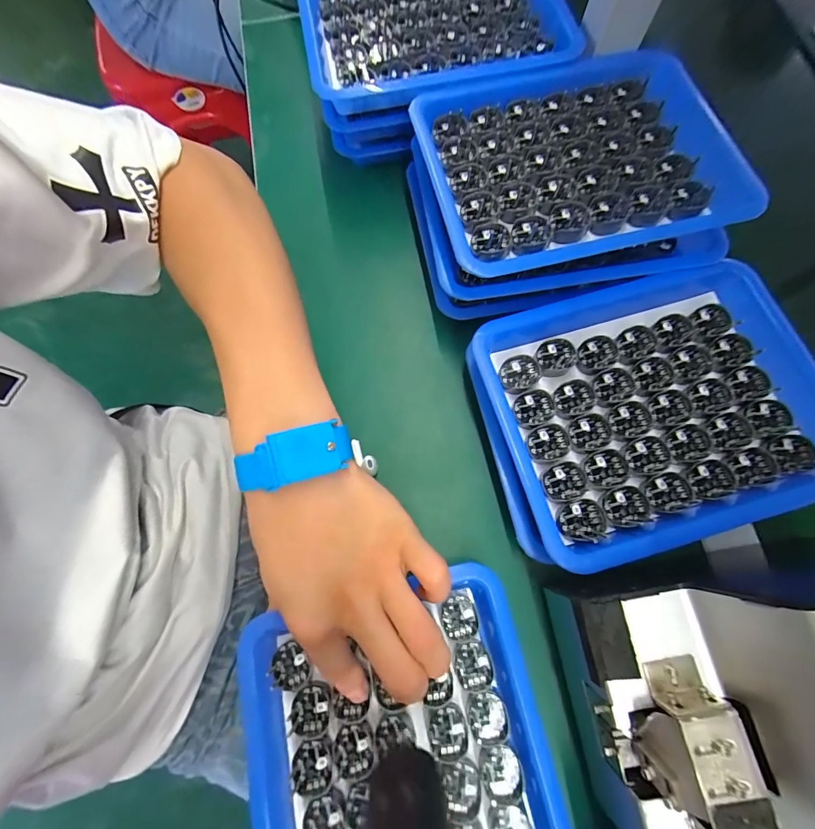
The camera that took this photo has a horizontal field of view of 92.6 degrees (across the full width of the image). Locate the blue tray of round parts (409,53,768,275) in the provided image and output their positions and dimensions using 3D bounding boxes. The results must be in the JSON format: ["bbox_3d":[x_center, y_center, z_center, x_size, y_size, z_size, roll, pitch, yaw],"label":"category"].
[{"bbox_3d":[0.116,-0.187,0.281,0.198,0.031,0.163,-12,74,-4],"label":"blue tray of round parts"}]

